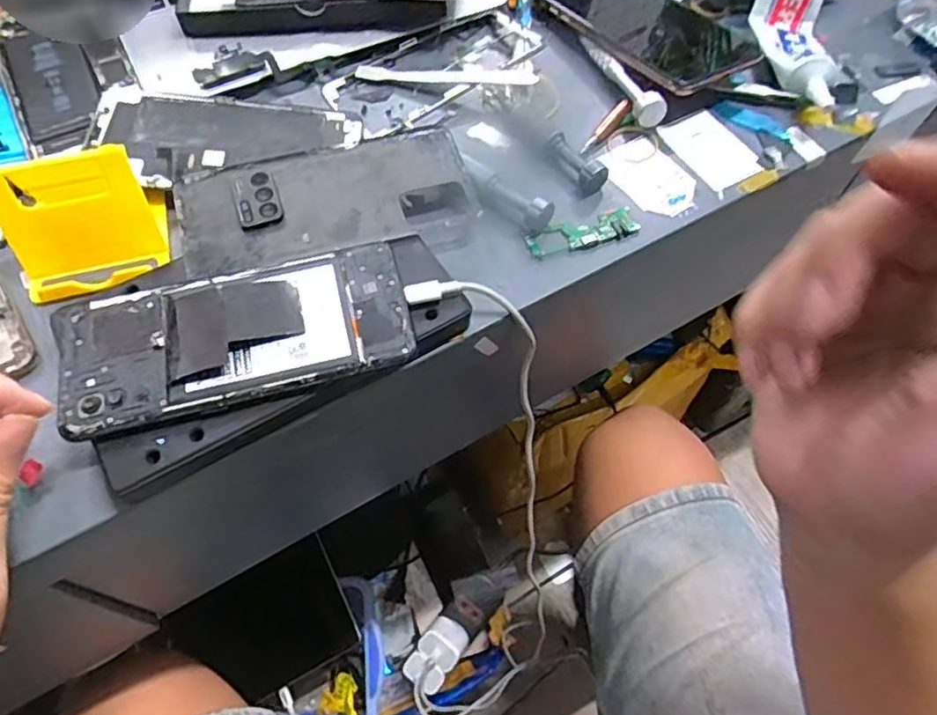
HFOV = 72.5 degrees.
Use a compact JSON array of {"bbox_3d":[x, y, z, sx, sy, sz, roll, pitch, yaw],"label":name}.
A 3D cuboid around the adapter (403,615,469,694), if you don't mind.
[{"bbox_3d":[-0.033,0.316,0.687,0.044,0.032,0.073,32,65,17],"label":"adapter"}]

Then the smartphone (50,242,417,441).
[{"bbox_3d":[-0.109,-0.012,0.299,0.159,0.005,0.071,-13,63,-8],"label":"smartphone"}]

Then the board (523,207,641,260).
[{"bbox_3d":[0.064,-0.069,0.359,0.064,0.009,0.021,-15,61,-8],"label":"board"}]

